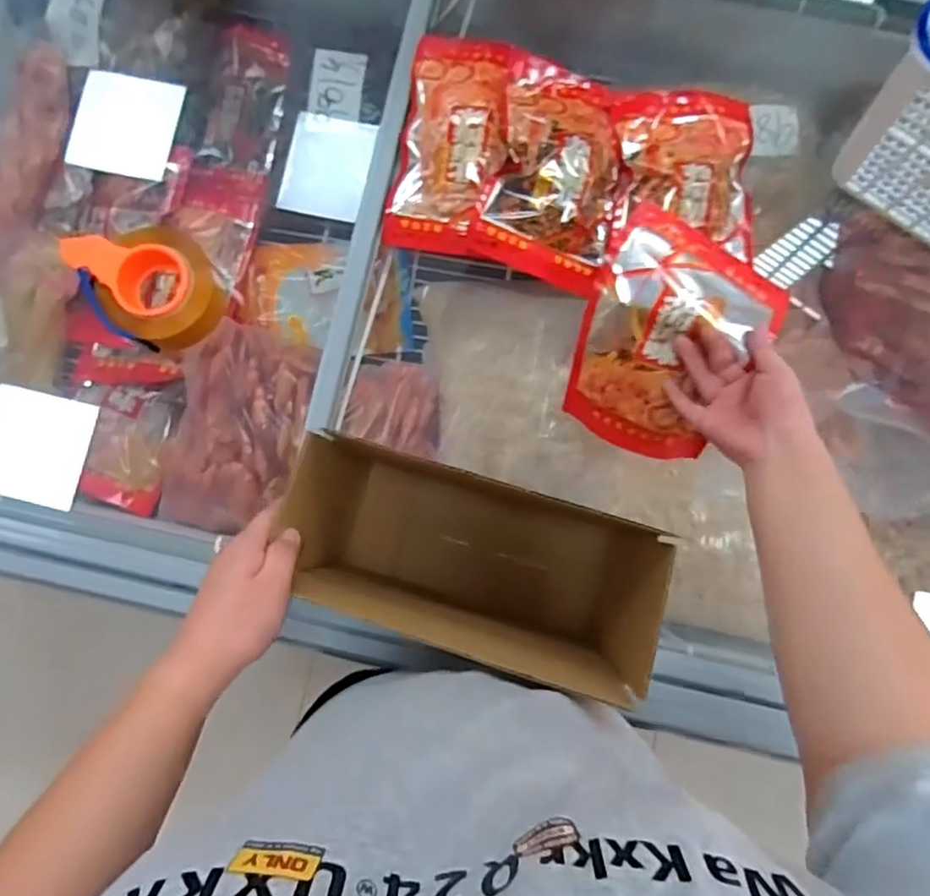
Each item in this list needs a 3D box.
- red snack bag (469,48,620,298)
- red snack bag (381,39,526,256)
[{"bbox_3d":[0.106,-0.328,0.741,0.154,0.061,0.270,12,84,3],"label":"red snack bag"},{"bbox_3d":[-0.014,-0.365,0.761,0.129,0.057,0.259,10,83,2],"label":"red snack bag"}]

